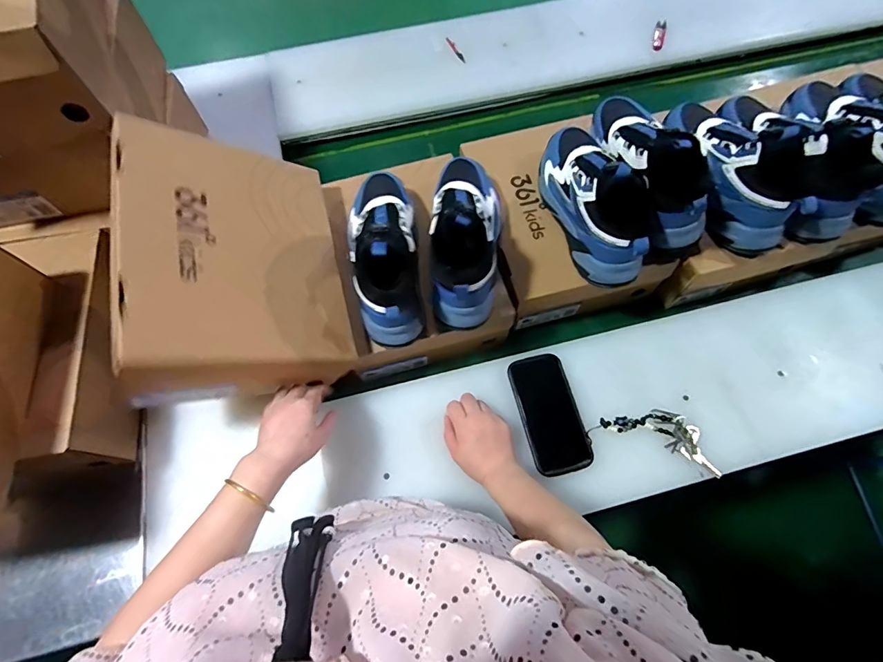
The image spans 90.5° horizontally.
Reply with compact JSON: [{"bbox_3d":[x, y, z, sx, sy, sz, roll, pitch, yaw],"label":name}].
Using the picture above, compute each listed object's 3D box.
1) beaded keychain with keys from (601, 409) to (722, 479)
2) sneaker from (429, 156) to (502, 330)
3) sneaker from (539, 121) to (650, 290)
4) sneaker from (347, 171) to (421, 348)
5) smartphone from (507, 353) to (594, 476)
[{"bbox_3d":[0.314,0.141,0.620,0.158,0.008,0.060,24,71,11],"label":"beaded keychain with keys"},{"bbox_3d":[0.035,-0.143,0.594,0.092,0.153,0.256,2,68,3],"label":"sneaker"},{"bbox_3d":[0.217,-0.203,0.618,0.095,0.134,0.262,-16,69,-4],"label":"sneaker"},{"bbox_3d":[-0.077,-0.124,0.583,0.083,0.118,0.263,-10,68,-2],"label":"sneaker"},{"bbox_3d":[0.155,0.117,0.630,0.081,0.014,0.167,-14,68,-3],"label":"smartphone"}]

